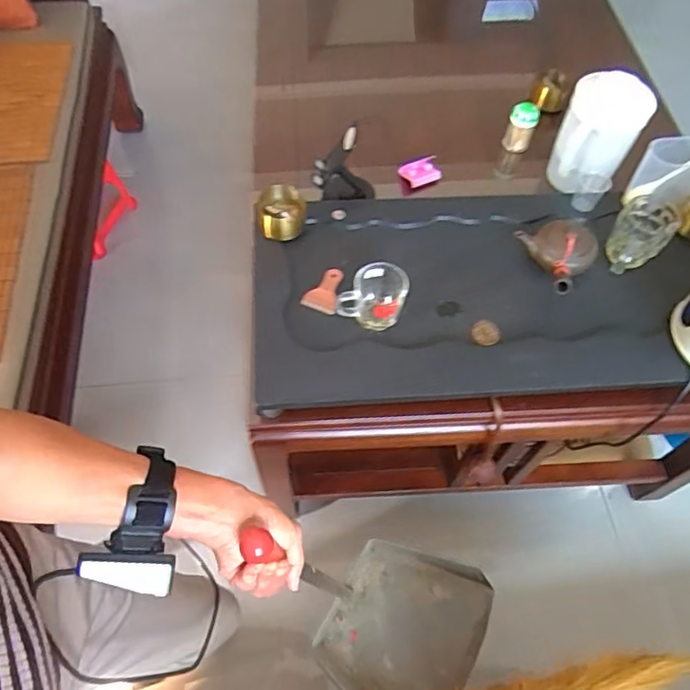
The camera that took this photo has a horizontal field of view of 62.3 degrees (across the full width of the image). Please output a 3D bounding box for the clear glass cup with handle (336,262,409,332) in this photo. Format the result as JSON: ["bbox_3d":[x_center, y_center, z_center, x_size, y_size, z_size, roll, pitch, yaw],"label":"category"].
[{"bbox_3d":[0.040,-0.070,0.818,0.090,0.082,0.079,10,60,5],"label":"clear glass cup with handle"}]

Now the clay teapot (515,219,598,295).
[{"bbox_3d":[0.330,-0.129,0.870,0.102,0.061,0.117,-19,62,-11],"label":"clay teapot"}]

